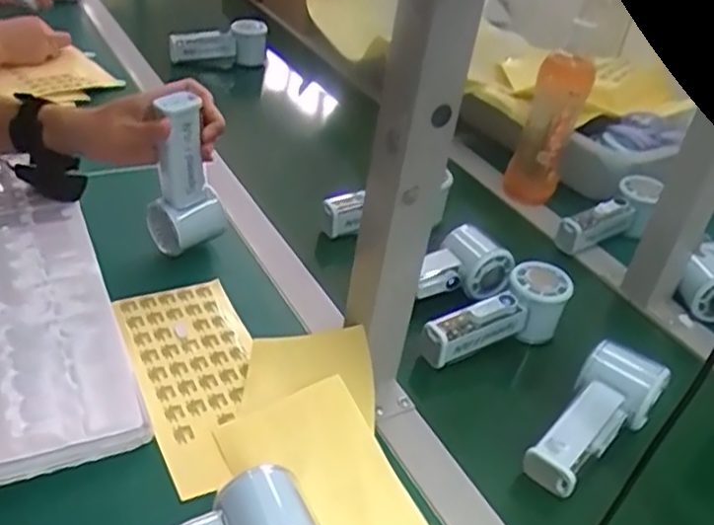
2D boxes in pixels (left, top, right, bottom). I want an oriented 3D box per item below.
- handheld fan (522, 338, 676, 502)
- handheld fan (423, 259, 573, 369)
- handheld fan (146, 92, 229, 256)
[{"bbox_3d":[0.184,0.119,0.557,0.060,0.042,0.141,32,45,30],"label":"handheld fan"},{"bbox_3d":[0.124,0.049,0.649,0.156,0.060,0.051,-12,40,-30],"label":"handheld fan"},{"bbox_3d":[-0.157,-0.076,0.649,0.065,0.147,0.038,-14,41,-32],"label":"handheld fan"}]

